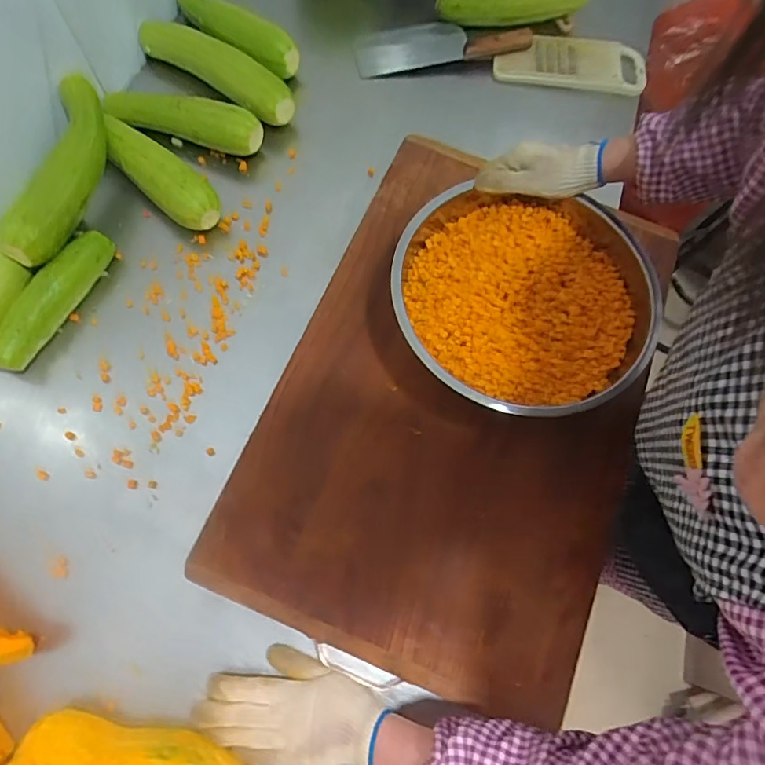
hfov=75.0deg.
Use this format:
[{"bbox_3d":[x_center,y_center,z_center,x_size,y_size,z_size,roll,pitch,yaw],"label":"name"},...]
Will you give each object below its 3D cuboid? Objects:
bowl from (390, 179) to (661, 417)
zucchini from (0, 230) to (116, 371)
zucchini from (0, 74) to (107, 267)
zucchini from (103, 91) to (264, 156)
[{"bbox_3d":[0.179,-0.105,0.608,0.321,0.088,0.304,0,72,0],"label":"bowl"},{"bbox_3d":[-0.418,-0.105,0.641,0.049,0.063,0.207,24,71,8],"label":"zucchini"},{"bbox_3d":[-0.426,-0.282,0.665,0.058,0.072,0.289,5,71,-3],"label":"zucchini"},{"bbox_3d":[-0.299,-0.396,0.744,0.232,0.055,0.055,15,70,5],"label":"zucchini"}]

